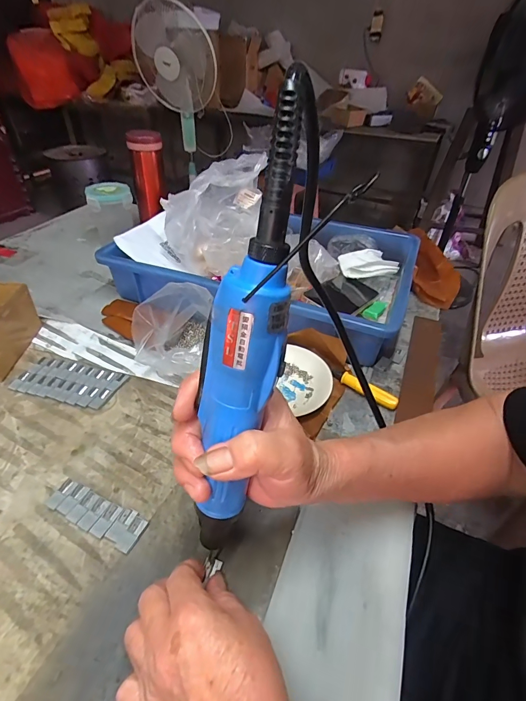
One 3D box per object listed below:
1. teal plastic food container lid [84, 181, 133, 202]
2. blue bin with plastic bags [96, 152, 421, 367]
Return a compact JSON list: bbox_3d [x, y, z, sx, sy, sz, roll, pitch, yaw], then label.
[{"bbox_3d":[-0.283,-0.292,0.669,0.079,0.018,0.073,-7,41,-12],"label":"teal plastic food container lid"},{"bbox_3d":[0.006,-0.155,0.549,0.421,0.156,0.277,16,42,15],"label":"blue bin with plastic bags"}]

